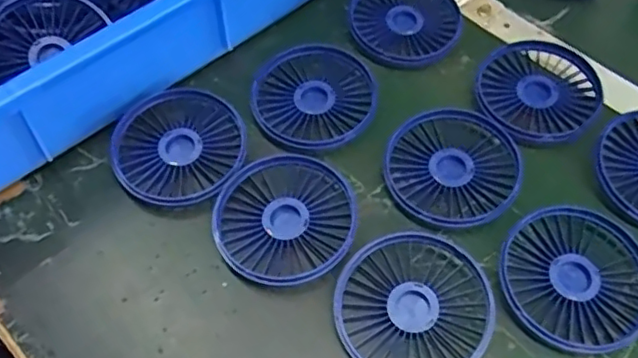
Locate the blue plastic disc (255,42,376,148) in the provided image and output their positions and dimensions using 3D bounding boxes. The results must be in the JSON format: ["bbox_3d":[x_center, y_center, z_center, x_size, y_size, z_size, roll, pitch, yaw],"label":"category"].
[{"bbox_3d":[-0.002,-0.060,0.430,0.083,0.019,0.081,0,58,1],"label":"blue plastic disc"}]

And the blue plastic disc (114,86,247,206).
[{"bbox_3d":[-0.095,-0.023,0.410,0.085,0.014,0.086,0,58,1],"label":"blue plastic disc"}]

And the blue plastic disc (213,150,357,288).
[{"bbox_3d":[-0.021,0.025,0.379,0.085,0.012,0.086,0,58,1],"label":"blue plastic disc"}]

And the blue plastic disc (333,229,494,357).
[{"bbox_3d":[0.054,0.072,0.348,0.084,0.011,0.087,0,58,1],"label":"blue plastic disc"}]

